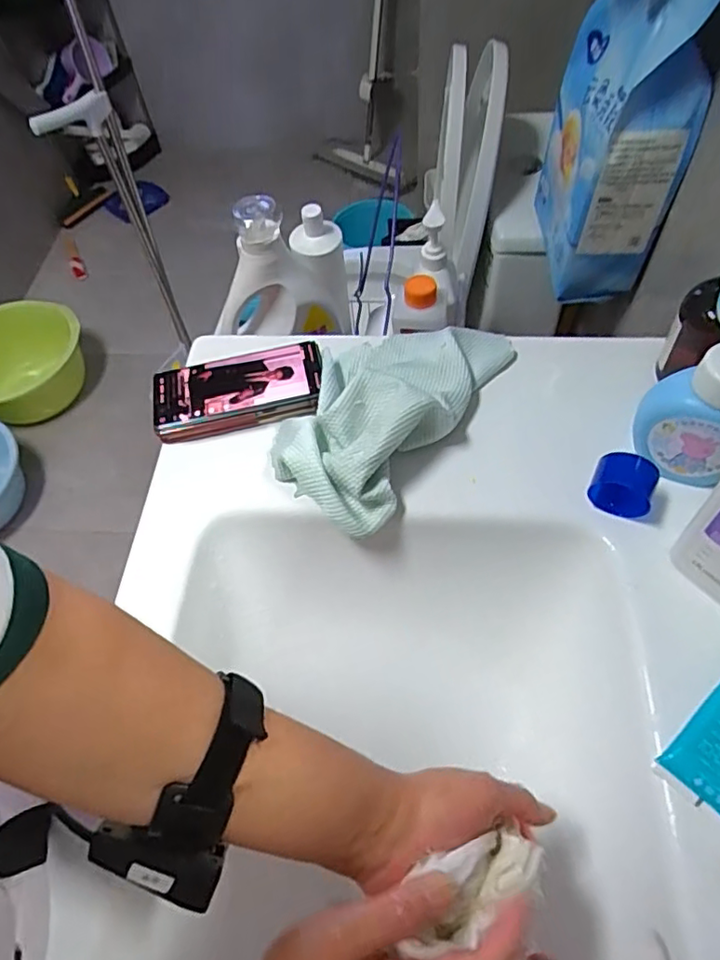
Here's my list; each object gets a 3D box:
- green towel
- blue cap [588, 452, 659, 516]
[{"bbox_3d":[0.020,-0.082,0.523,0.143,0.055,0.243,31,65,21],"label":"green towel"},{"bbox_3d":[0.209,0.005,0.468,0.044,0.040,0.035,24,63,18],"label":"blue cap"}]

